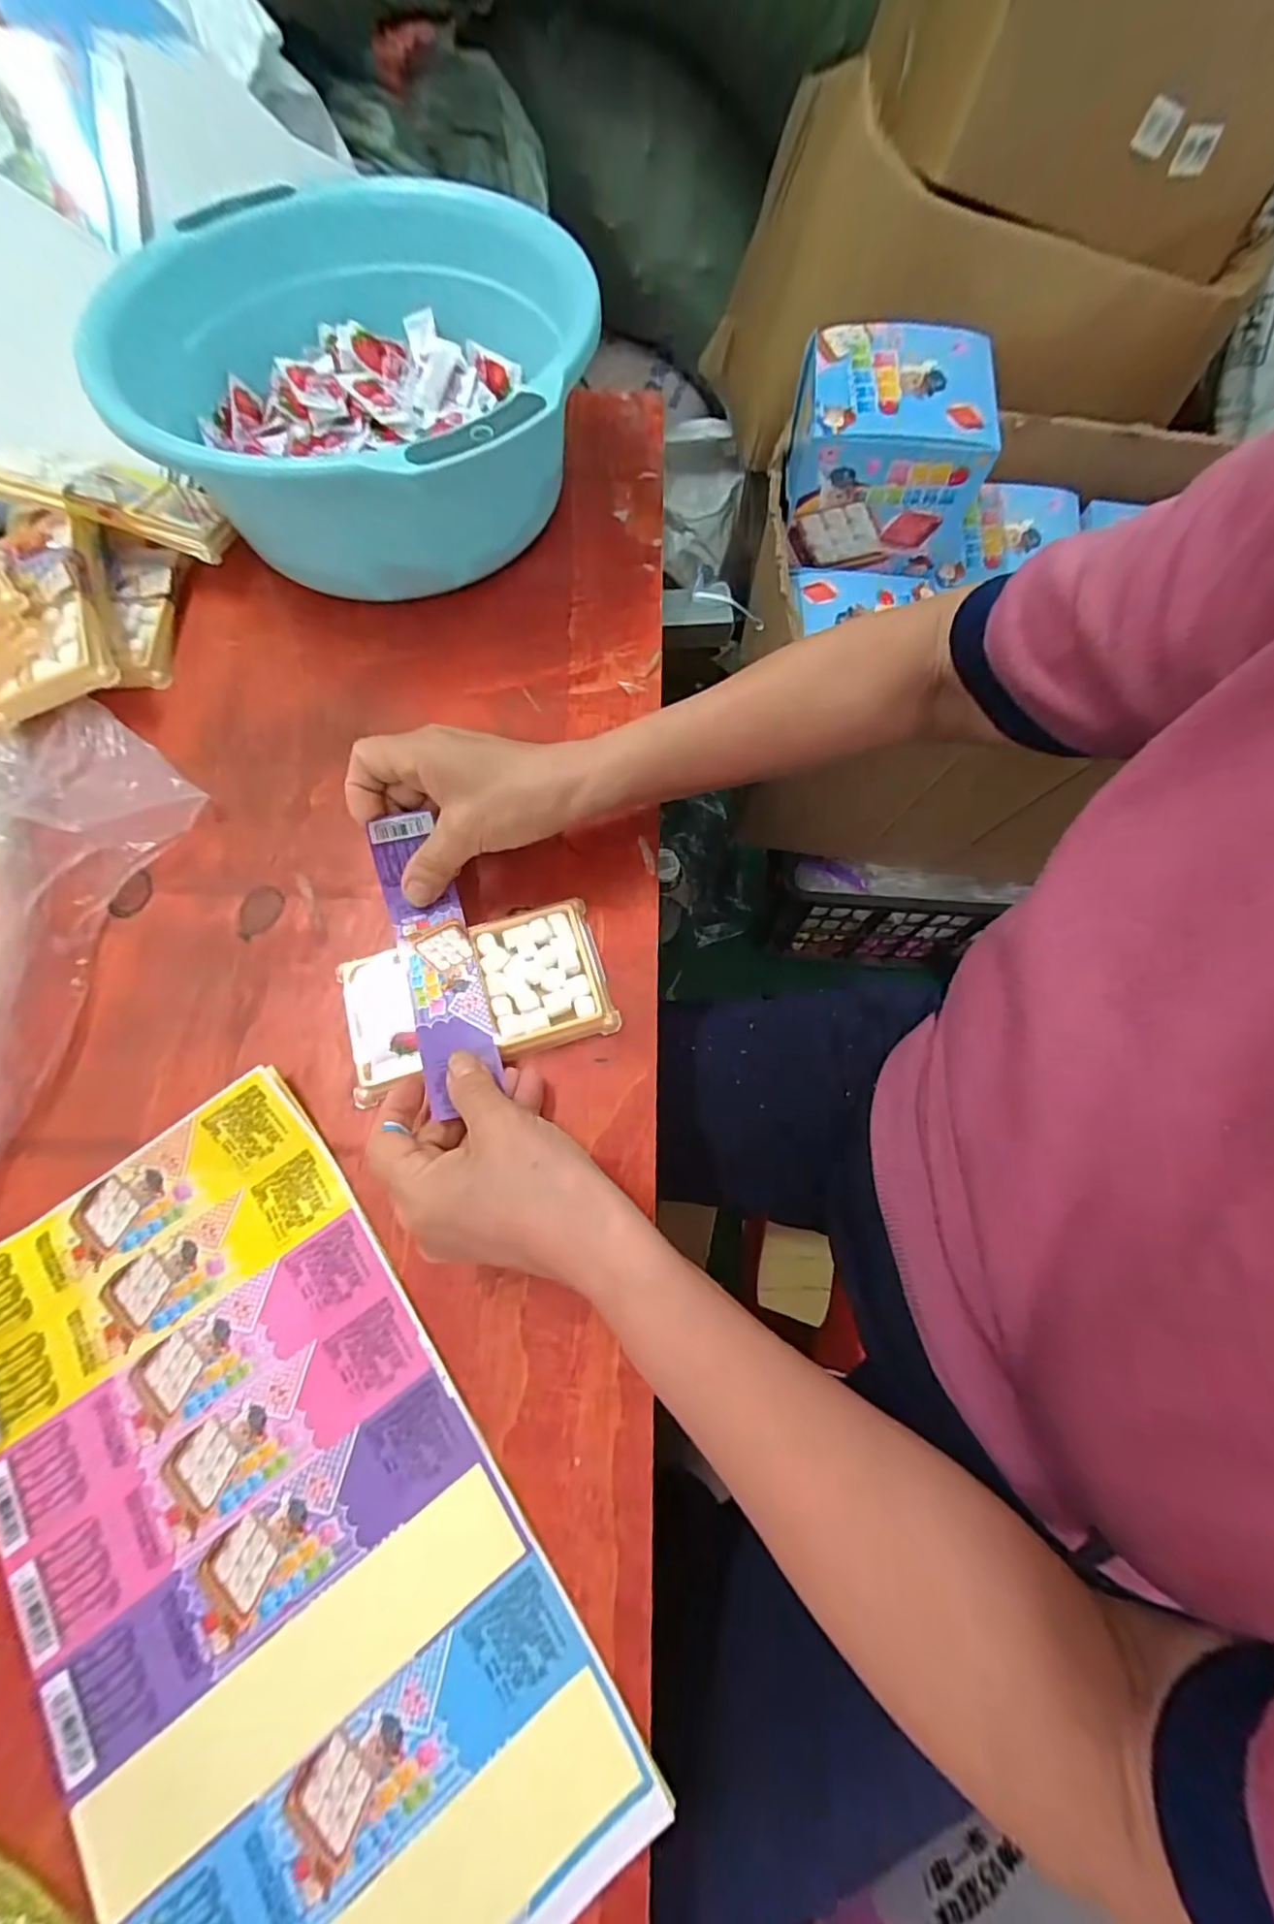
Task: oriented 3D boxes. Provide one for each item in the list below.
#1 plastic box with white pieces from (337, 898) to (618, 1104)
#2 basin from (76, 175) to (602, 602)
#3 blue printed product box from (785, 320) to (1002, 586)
[{"bbox_3d":[-0.086,0.016,0.325,0.134,0.011,0.077,-16,70,-7],"label":"plastic box with white pieces"},{"bbox_3d":[-0.177,-0.372,0.416,0.266,0.116,0.284,0,69,-1],"label":"basin"},{"bbox_3d":[0.242,-0.502,0.608,0.167,0.144,0.139,7,69,2],"label":"blue printed product box"}]

